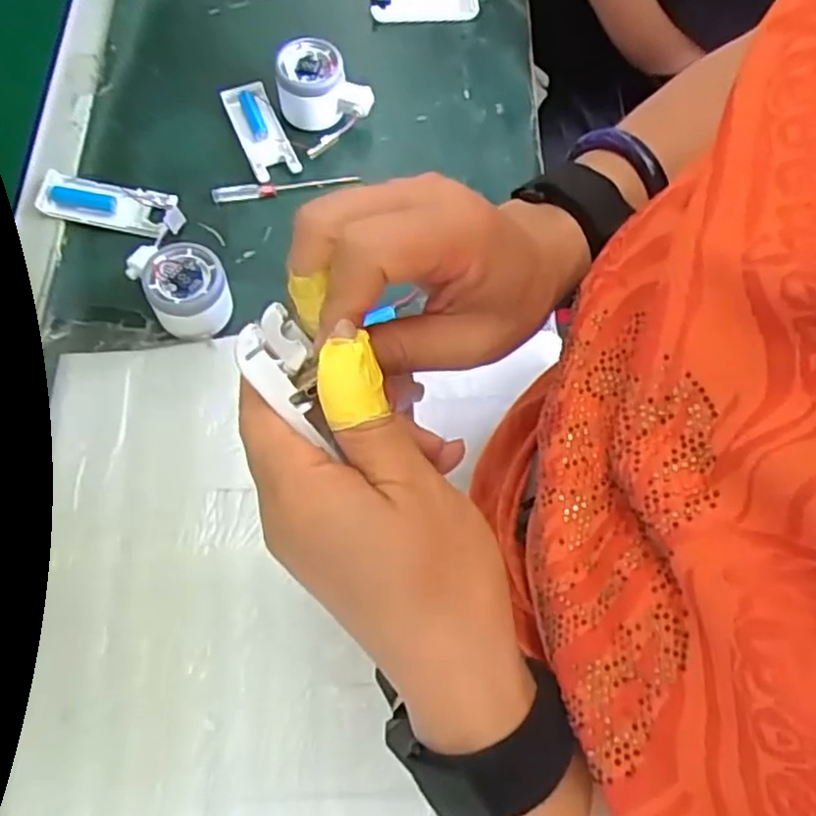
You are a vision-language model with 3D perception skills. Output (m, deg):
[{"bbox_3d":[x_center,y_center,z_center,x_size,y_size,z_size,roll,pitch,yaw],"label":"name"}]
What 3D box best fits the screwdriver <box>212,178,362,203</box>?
[{"bbox_3d":[-0.106,-0.193,0.602,0.125,0.010,0.011,-12,69,-8],"label":"screwdriver"}]

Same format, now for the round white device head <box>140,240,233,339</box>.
[{"bbox_3d":[-0.166,-0.087,0.530,0.057,0.047,0.064,-26,72,-13],"label":"round white device head"}]

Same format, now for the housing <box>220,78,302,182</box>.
[{"bbox_3d":[-0.131,-0.246,0.615,0.038,0.018,0.099,-22,71,-12],"label":"housing"}]

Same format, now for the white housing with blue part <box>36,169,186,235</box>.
[{"bbox_3d":[-0.245,-0.168,0.575,0.117,0.019,0.040,12,68,1],"label":"white housing with blue part"}]

